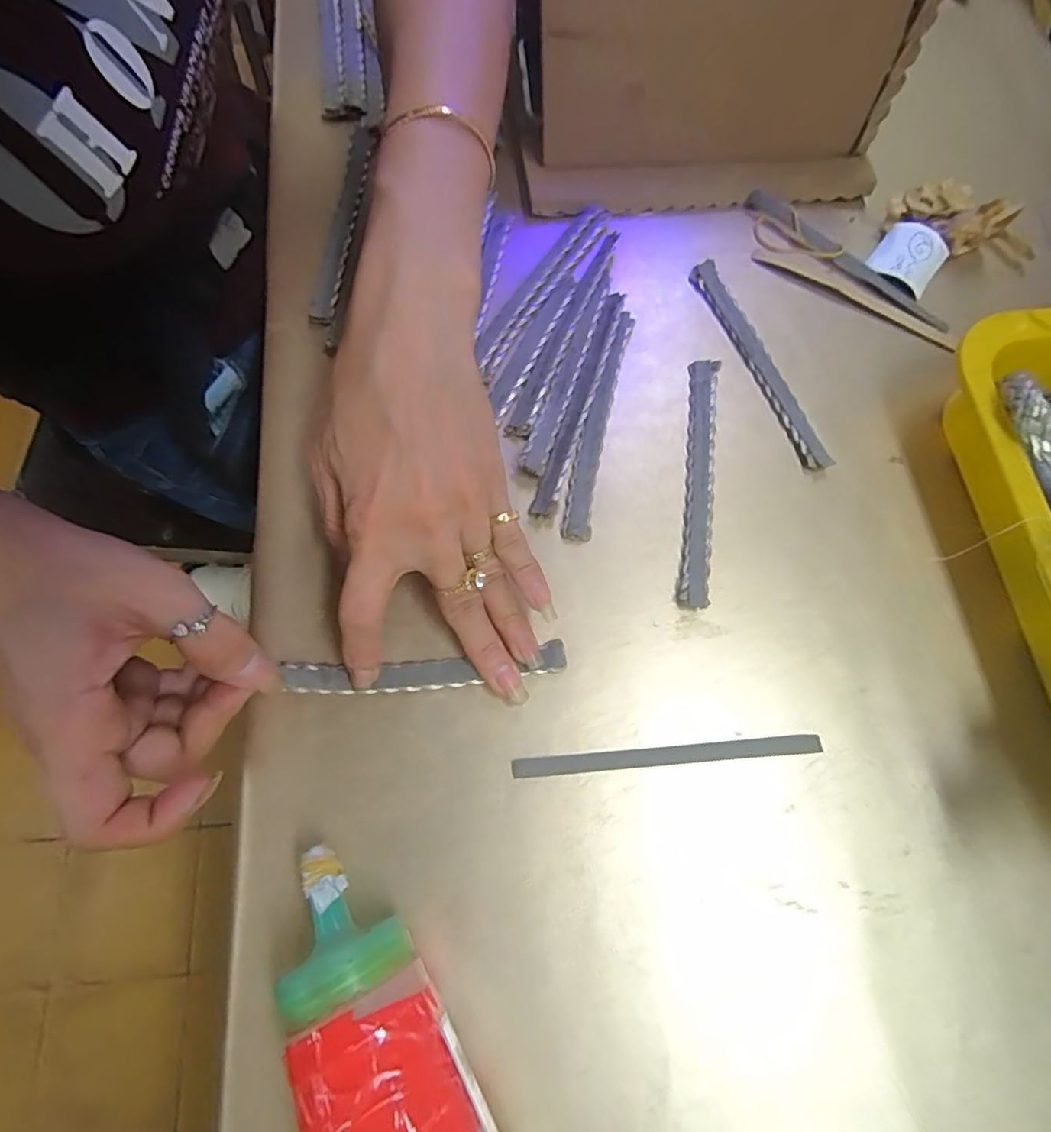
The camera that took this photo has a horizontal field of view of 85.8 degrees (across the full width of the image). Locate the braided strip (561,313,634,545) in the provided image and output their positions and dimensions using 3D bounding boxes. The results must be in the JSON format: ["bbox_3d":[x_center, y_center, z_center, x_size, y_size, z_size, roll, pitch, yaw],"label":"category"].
[{"bbox_3d":[0.037,-0.073,0.290,0.015,0.007,0.129,12,73,2],"label":"braided strip"}]

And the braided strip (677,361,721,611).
[{"bbox_3d":[0.087,-0.044,0.283,0.014,0.007,0.132,7,73,0],"label":"braided strip"}]

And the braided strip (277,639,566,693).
[{"bbox_3d":[-0.043,0.046,0.250,0.122,0.007,0.015,-3,73,-5],"label":"braided strip"}]

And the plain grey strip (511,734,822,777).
[{"bbox_3d":[0.062,0.083,0.246,0.133,0.004,0.008,-4,73,-3],"label":"plain grey strip"}]

